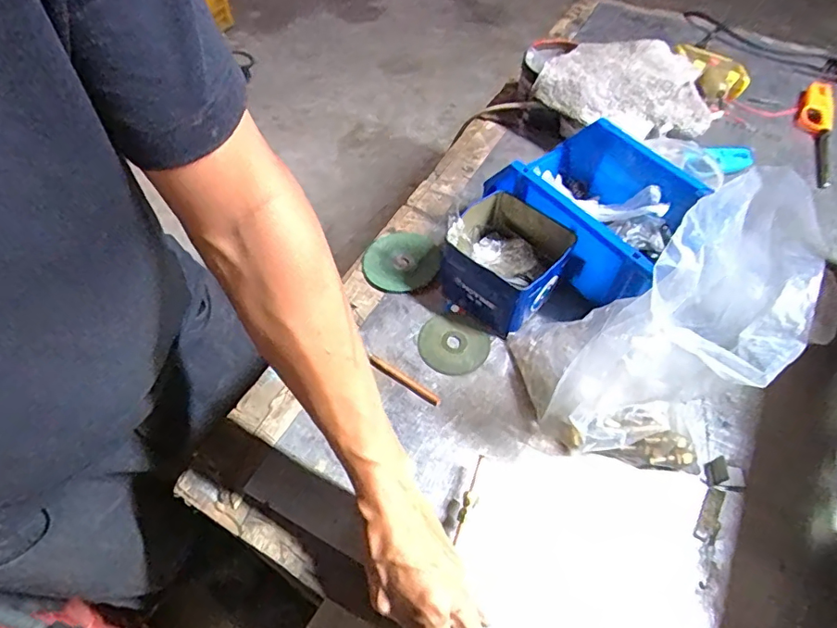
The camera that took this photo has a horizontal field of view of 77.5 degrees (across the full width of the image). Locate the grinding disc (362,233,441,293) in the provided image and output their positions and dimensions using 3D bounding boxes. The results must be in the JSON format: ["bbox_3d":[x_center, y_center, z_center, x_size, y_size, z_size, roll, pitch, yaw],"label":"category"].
[{"bbox_3d":[-0.021,-0.066,0.661,0.092,0.011,0.090,0,55,-1],"label":"grinding disc"}]

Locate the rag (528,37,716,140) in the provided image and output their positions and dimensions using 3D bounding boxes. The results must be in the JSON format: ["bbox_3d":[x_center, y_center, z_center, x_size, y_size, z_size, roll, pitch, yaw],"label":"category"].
[{"bbox_3d":[0.290,-0.332,0.755,0.222,0.054,0.173,-7,56,-6],"label":"rag"}]

